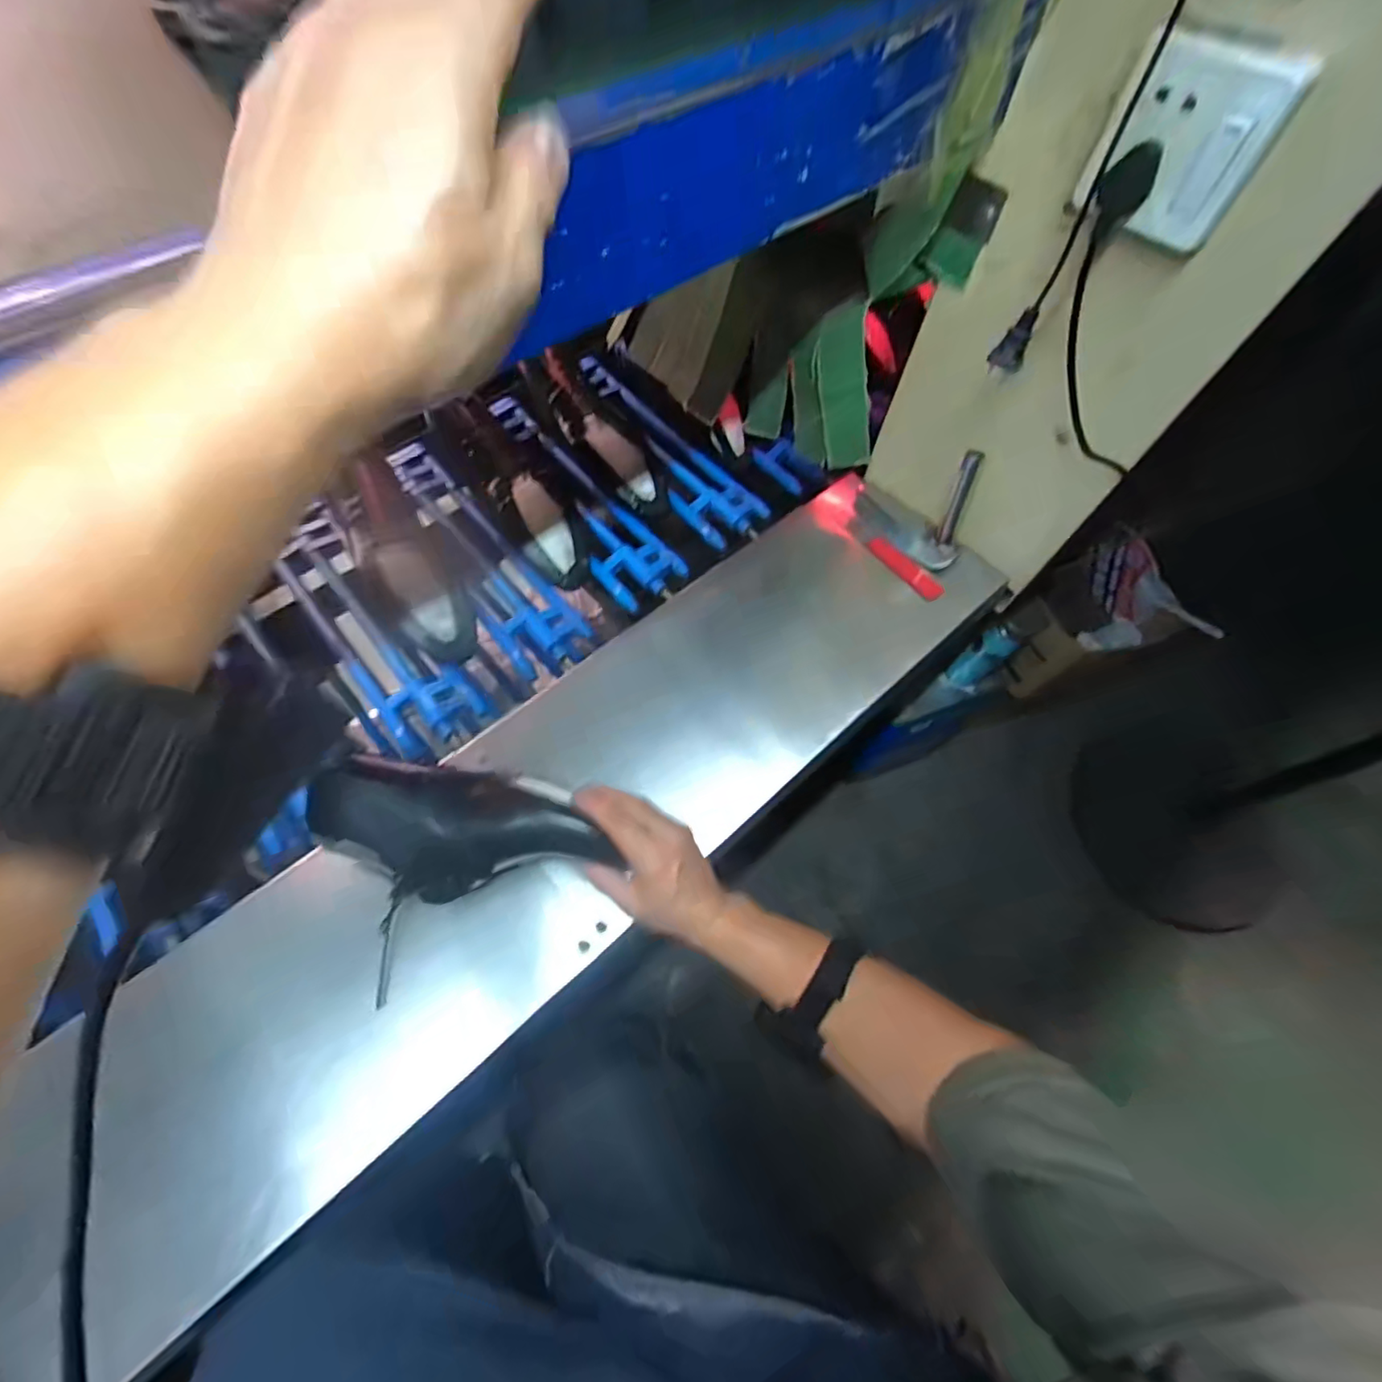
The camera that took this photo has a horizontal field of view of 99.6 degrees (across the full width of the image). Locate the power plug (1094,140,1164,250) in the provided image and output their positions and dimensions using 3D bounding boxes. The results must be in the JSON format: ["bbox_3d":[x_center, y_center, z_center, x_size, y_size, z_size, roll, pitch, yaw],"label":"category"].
[{"bbox_3d":[0.291,-0.336,0.397,0.029,0.055,0.020,32,68,12],"label":"power plug"}]

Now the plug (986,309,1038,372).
[{"bbox_3d":[0.247,-0.265,0.444,0.024,0.042,0.017,32,68,12],"label":"plug"}]

